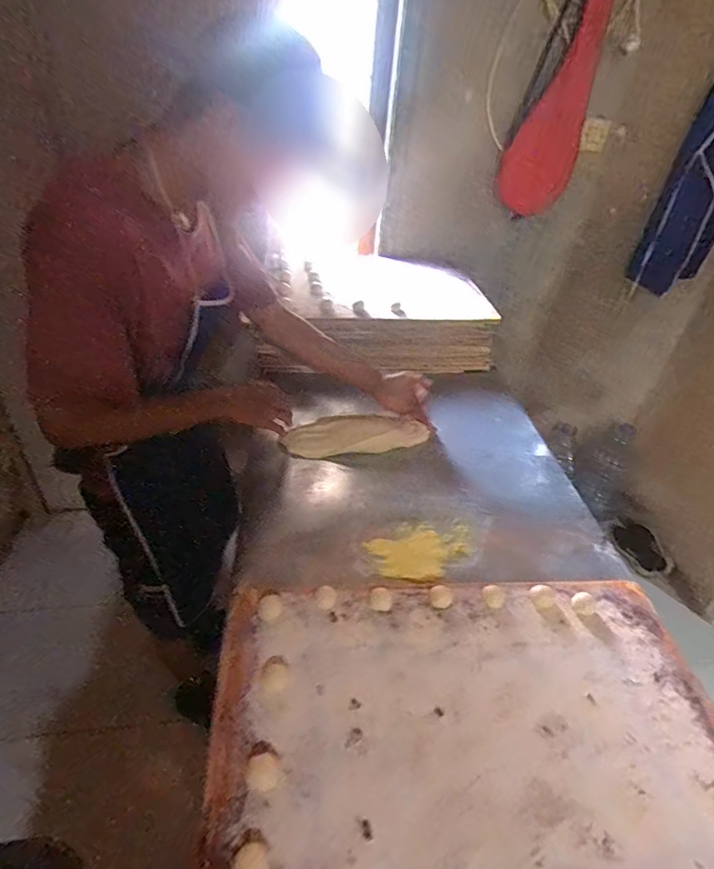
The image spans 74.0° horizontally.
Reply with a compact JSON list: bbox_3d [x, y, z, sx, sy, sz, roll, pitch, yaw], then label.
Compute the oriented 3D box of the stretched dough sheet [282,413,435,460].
[{"bbox_3d":[-0.005,-0.006,0.997,0.290,0.015,0.115,-5,39,-14],"label":"stretched dough sheet"}]

